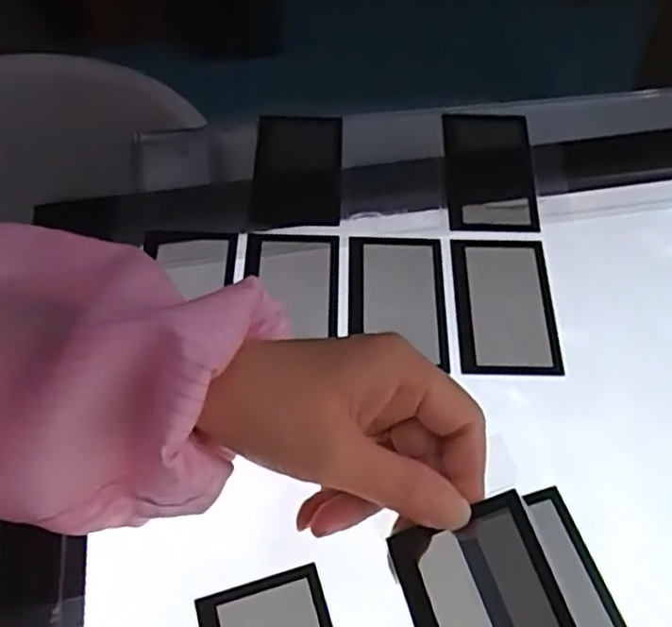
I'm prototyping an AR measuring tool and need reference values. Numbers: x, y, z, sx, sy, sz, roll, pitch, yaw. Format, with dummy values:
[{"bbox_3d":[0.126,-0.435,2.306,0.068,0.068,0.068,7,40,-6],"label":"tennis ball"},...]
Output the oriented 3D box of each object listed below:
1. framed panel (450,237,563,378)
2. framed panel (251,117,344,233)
[{"bbox_3d":[0.090,-0.006,0.363,0.050,0.004,0.083,1,55,0],"label":"framed panel"},{"bbox_3d":[-0.023,-0.085,0.409,0.053,0.010,0.090,1,55,0],"label":"framed panel"}]

